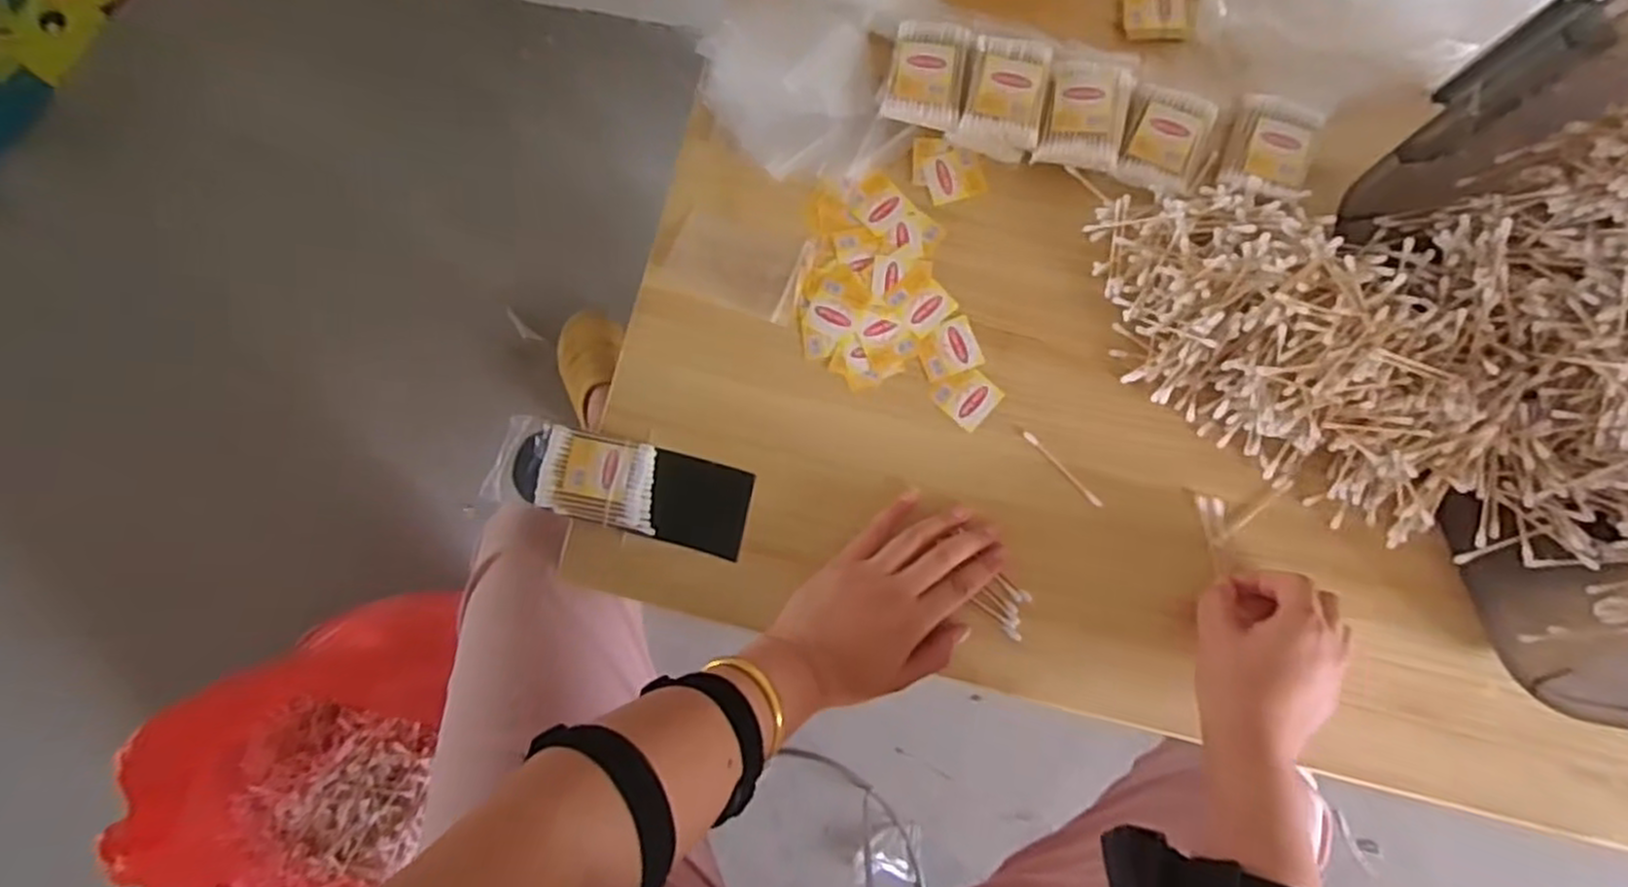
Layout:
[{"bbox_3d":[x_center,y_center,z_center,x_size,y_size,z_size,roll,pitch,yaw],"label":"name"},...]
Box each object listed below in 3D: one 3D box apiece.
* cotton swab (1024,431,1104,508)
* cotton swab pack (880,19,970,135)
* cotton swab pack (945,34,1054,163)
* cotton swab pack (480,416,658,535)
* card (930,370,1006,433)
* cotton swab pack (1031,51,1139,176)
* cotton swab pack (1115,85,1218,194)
[{"bbox_3d":[0.174,0.018,0.541,0.006,0.004,0.072,-44,82,-6],"label":"cotton swab"},{"bbox_3d":[0.083,-0.267,0.571,0.056,0.036,0.075,12,80,3],"label":"cotton swab pack"},{"bbox_3d":[0.136,-0.250,0.567,0.060,0.042,0.080,13,80,3],"label":"cotton swab pack"},{"bbox_3d":[-0.167,0.020,0.541,0.115,0.019,0.061,13,80,3],"label":"cotton swab pack"},{"bbox_3d":[0.108,-0.034,0.549,0.040,0.004,0.038,42,83,8],"label":"card"},{"bbox_3d":[0.196,-0.238,0.561,0.059,0.036,0.086,14,80,3],"label":"cotton swab pack"},{"bbox_3d":[0.255,-0.220,0.562,0.056,0.019,0.078,19,81,4],"label":"cotton swab pack"}]

